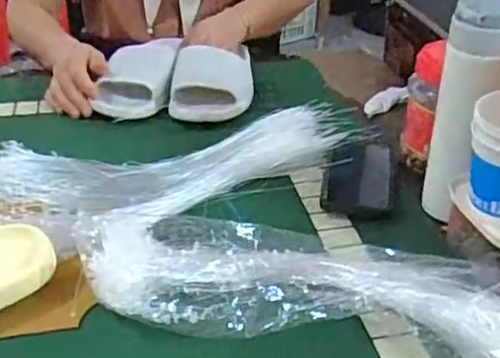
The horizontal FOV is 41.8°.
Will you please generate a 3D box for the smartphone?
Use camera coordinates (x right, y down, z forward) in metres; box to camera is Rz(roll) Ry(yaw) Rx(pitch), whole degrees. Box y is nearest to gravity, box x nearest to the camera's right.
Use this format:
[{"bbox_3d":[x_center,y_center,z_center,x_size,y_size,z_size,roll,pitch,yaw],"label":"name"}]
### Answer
[{"bbox_3d":[0.123,-0.003,0.735,0.076,0.016,0.127,5,33,9],"label":"smartphone"}]

